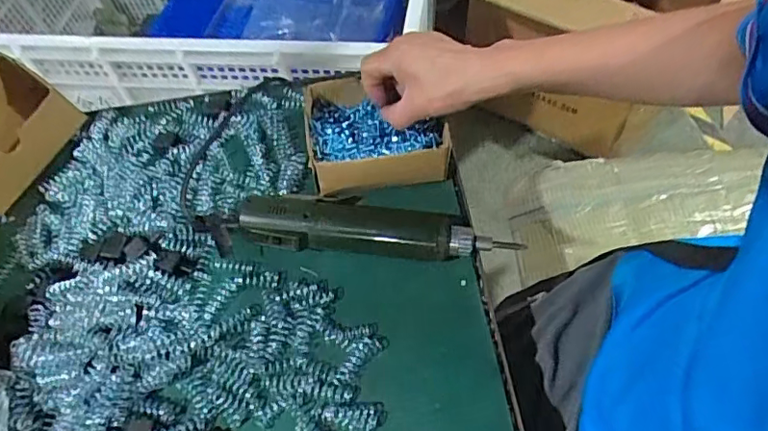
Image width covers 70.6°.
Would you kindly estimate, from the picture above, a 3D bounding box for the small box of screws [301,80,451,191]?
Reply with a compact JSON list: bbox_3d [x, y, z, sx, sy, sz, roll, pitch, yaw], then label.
[{"bbox_3d":[-0.007,-0.082,0.518,0.131,0.045,0.110,-8,59,-1],"label":"small box of screws"}]

